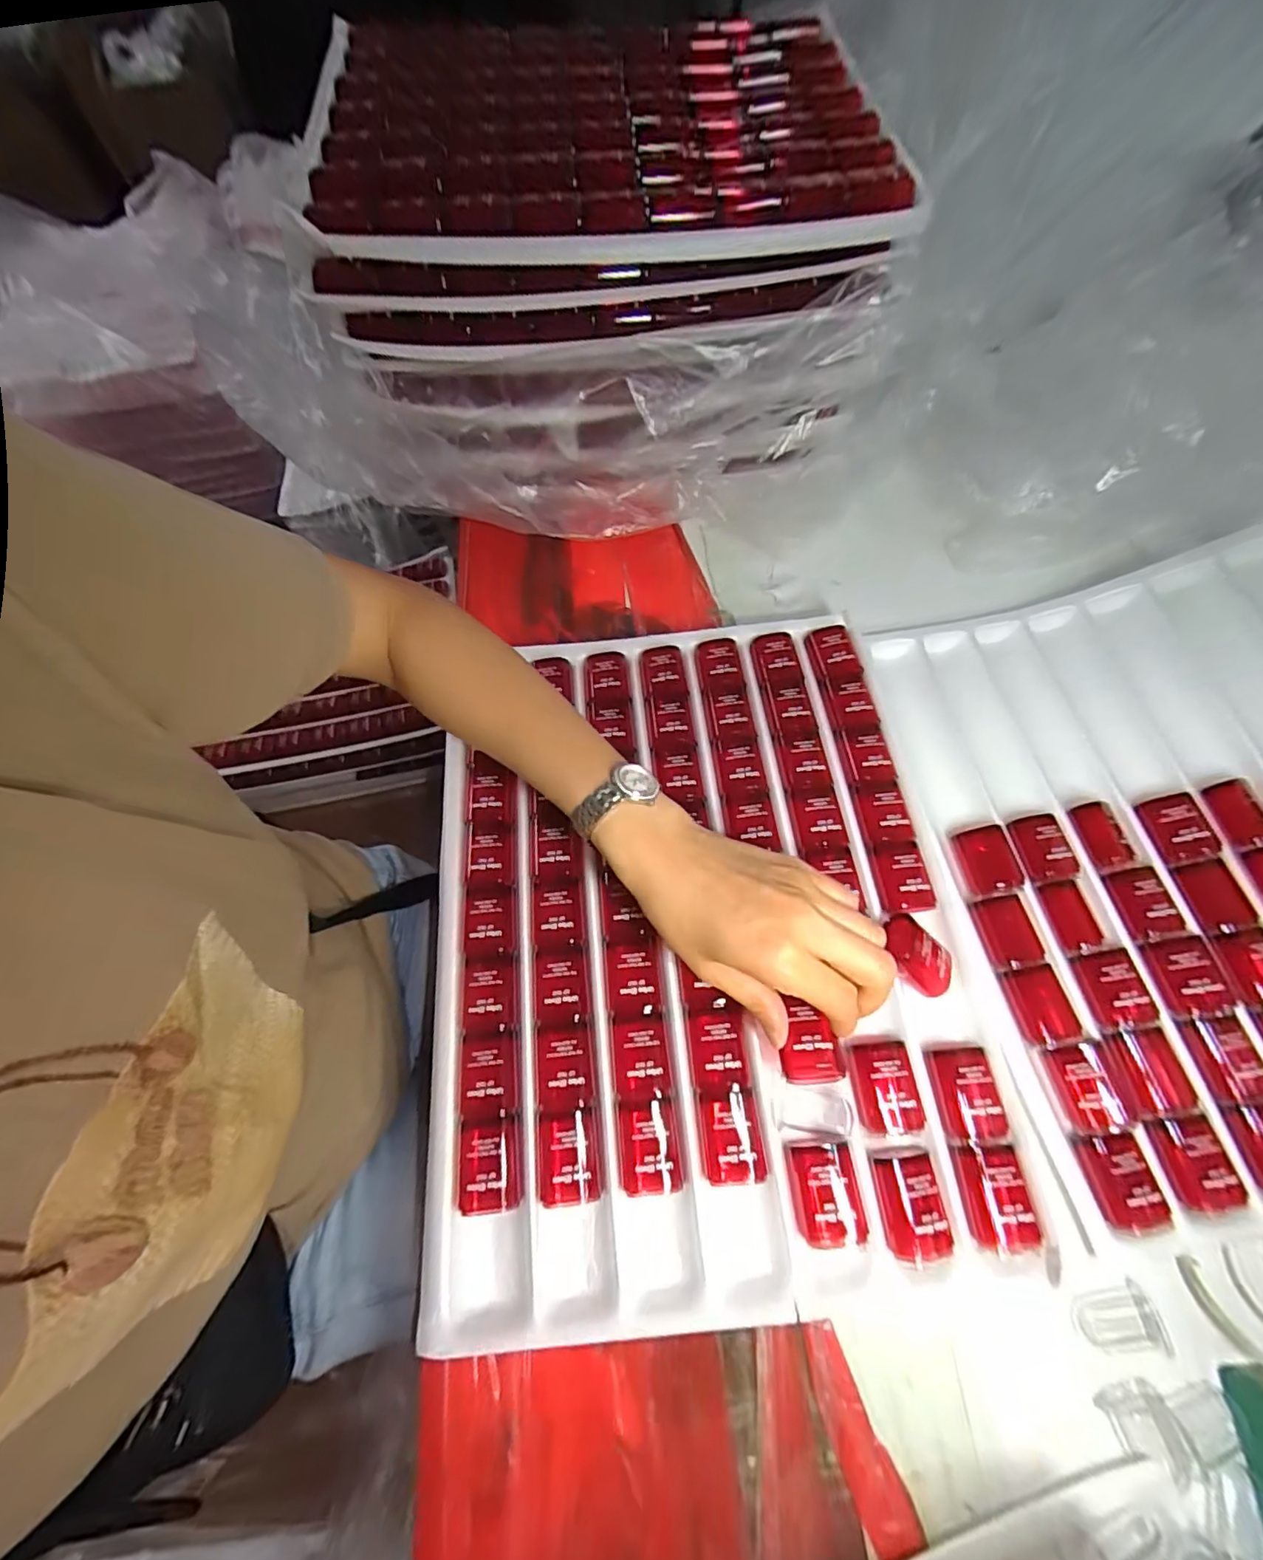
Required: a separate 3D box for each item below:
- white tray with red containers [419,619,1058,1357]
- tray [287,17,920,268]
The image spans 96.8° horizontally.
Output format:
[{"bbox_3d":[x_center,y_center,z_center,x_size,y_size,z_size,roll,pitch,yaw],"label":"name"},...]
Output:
[{"bbox_3d":[0.030,0.073,0.335,0.296,0.029,0.381,-7,66,0],"label":"white tray with red containers"},{"bbox_3d":[-0.026,-0.451,0.378,0.369,0.046,0.278,-4,66,1],"label":"tray"}]

